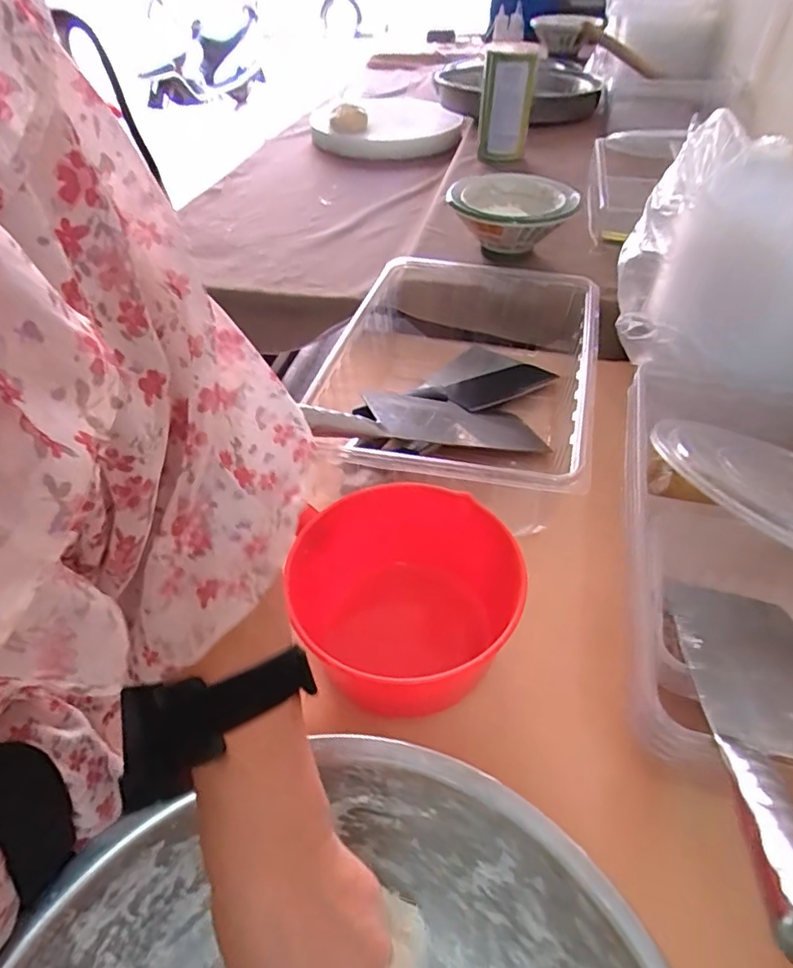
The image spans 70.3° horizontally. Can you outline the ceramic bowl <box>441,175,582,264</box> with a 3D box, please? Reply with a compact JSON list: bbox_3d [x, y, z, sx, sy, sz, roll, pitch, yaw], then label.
[{"bbox_3d":[0.168,-0.381,0.857,0.179,0.112,0.201,1,46,2],"label":"ceramic bowl"}]

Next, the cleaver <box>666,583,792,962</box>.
[{"bbox_3d":[0.231,0.137,0.348,0.115,0.026,0.325,22,20,21],"label":"cleaver"}]

